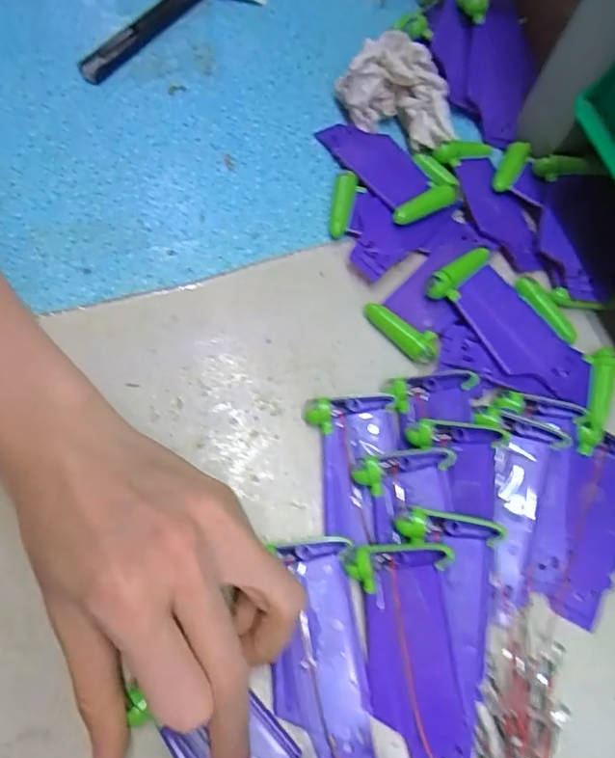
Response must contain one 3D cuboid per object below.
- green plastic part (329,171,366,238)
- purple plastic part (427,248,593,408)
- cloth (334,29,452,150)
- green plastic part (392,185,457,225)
[{"bbox_3d":[0.023,-0.098,0.317,0.017,0.009,0.041,10,67,-2],"label":"green plastic part"},{"bbox_3d":[0.109,-0.027,0.287,0.041,0.013,0.091,-37,76,-19],"label":"purple plastic part"},{"bbox_3d":[0.057,-0.168,0.329,0.058,0.034,0.065,-27,73,-16],"label":"cloth"},{"bbox_3d":[0.065,-0.097,0.310,0.041,0.010,0.009,-29,73,-17],"label":"green plastic part"}]

